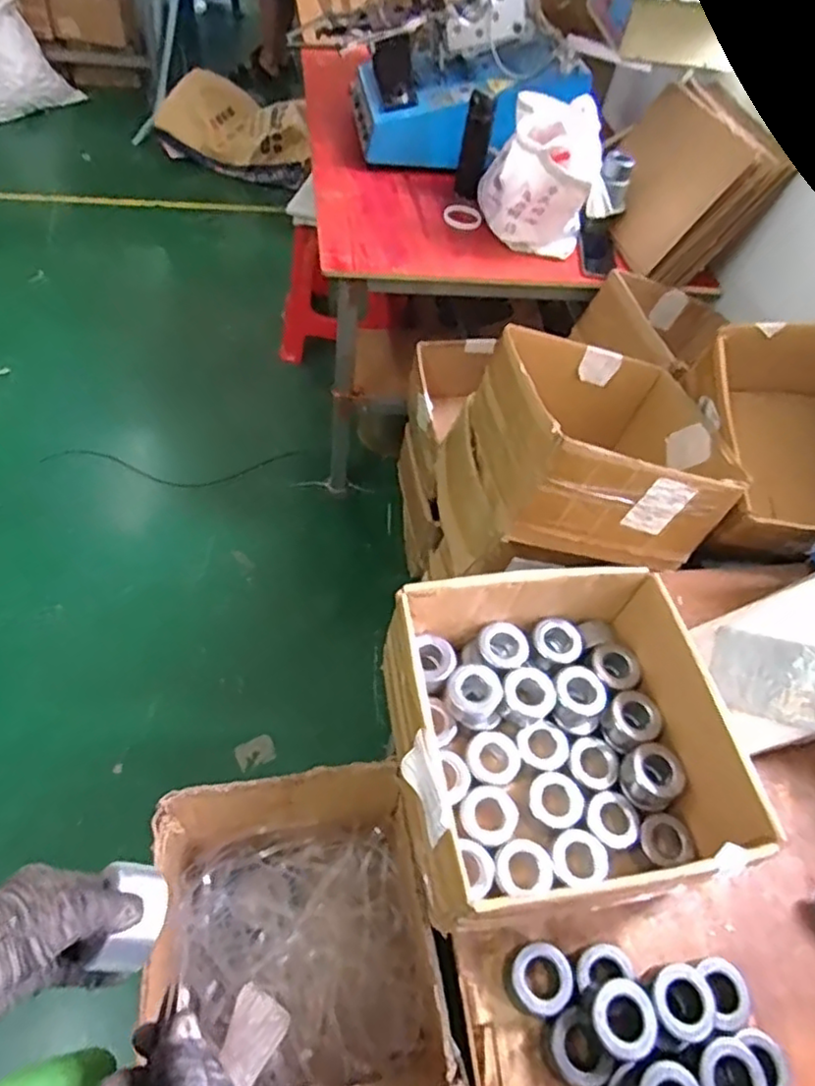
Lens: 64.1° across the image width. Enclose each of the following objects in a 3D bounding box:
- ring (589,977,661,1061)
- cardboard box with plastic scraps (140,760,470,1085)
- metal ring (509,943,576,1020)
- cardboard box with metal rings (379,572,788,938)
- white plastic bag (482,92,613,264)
[{"bbox_3d":[0.201,0.446,0.610,0.058,0.039,0.059,4,53,-6],"label":"ring"},{"bbox_3d":[-0.133,0.473,0.758,0.309,0.243,0.318,-4,55,-12],"label":"cardboard box with plastic scraps"},{"bbox_3d":[0.133,0.436,0.651,0.060,0.026,0.058,4,53,-6],"label":"metal ring"},{"bbox_3d":[0.165,0.211,0.717,0.346,0.162,0.315,-4,55,-12],"label":"cardboard box with metal rings"},{"bbox_3d":[0.295,-0.758,1.369,0.258,0.251,0.155,13,53,1],"label":"white plastic bag"}]

